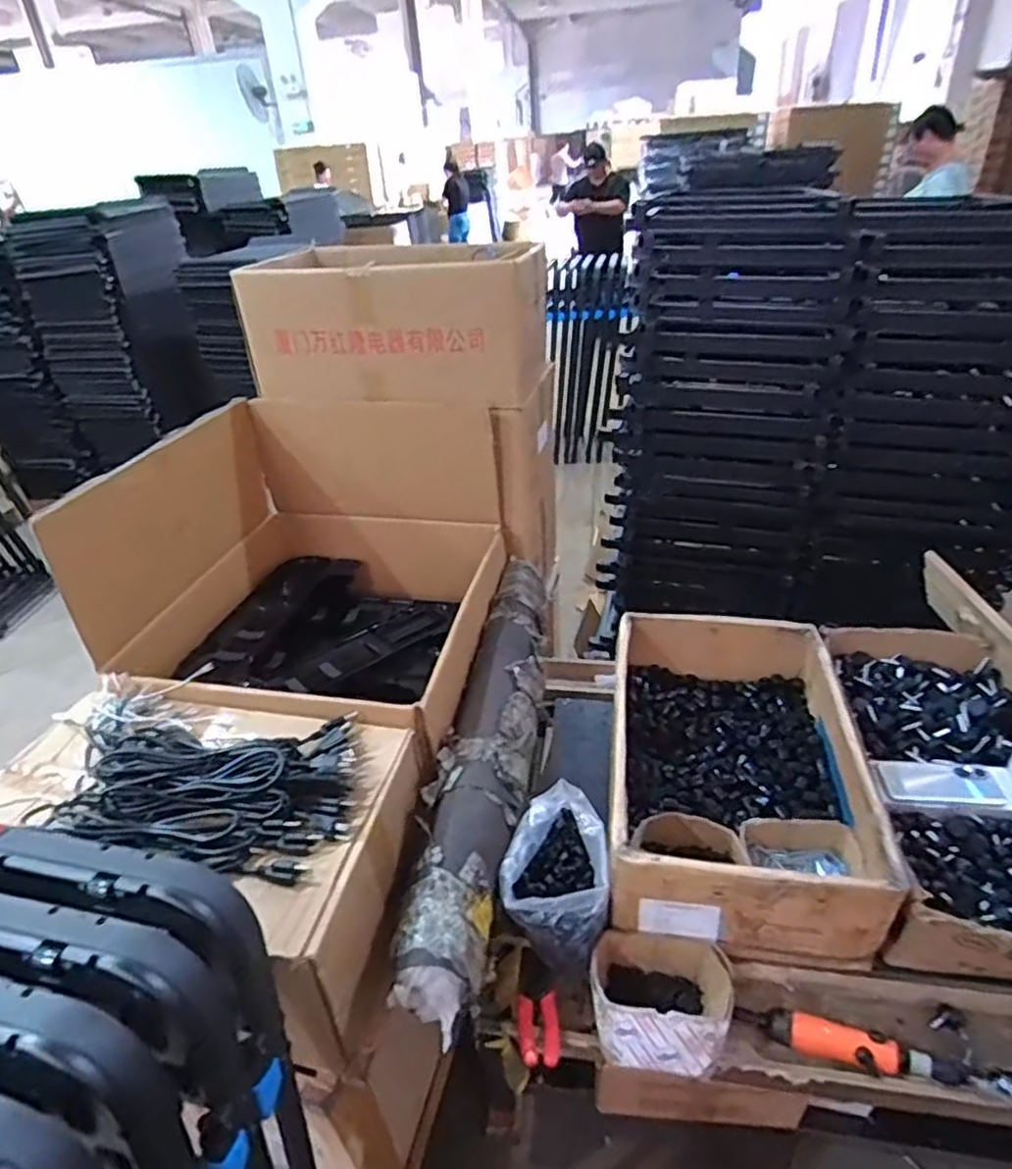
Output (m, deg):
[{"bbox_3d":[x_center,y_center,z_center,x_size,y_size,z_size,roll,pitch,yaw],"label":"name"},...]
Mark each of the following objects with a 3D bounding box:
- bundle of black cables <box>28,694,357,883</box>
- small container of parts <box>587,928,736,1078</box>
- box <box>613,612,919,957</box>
[{"bbox_3d":[-0.427,0.250,0.890,0.482,0.053,0.267,5,34,14],"label":"bundle of black cables"},{"bbox_3d":[0.192,0.531,0.862,0.163,0.150,0.157,-3,33,2],"label":"small container of parts"},{"bbox_3d":[0.339,0.268,1.058,0.371,0.158,0.521,2,34,10],"label":"box"}]

